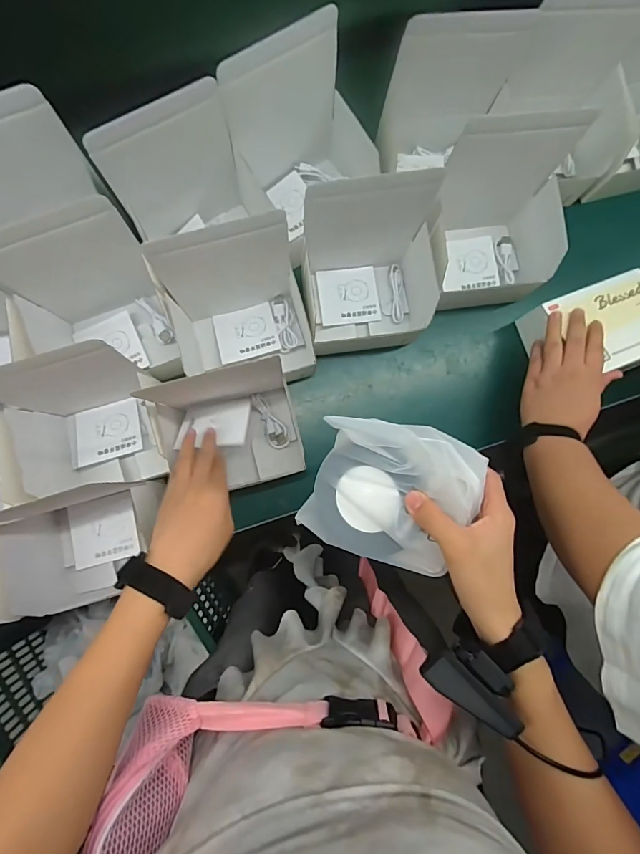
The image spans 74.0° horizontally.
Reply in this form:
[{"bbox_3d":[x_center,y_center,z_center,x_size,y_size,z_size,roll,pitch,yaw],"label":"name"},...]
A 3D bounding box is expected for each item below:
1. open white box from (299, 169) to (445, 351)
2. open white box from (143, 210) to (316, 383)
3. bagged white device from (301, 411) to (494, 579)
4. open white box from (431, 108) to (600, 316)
[{"bbox_3d":[0.070,-0.182,0.524,0.157,0.185,0.136,-11,86,-4],"label":"open white box"},{"bbox_3d":[-0.091,-0.130,0.501,0.150,0.174,0.145,-17,86,-4],"label":"open white box"},{"bbox_3d":[0.055,0.058,0.372,0.154,0.021,0.124,11,104,26],"label":"bagged white device"},{"bbox_3d":[0.215,-0.244,0.527,0.162,0.209,0.128,-8,86,-3],"label":"open white box"}]

